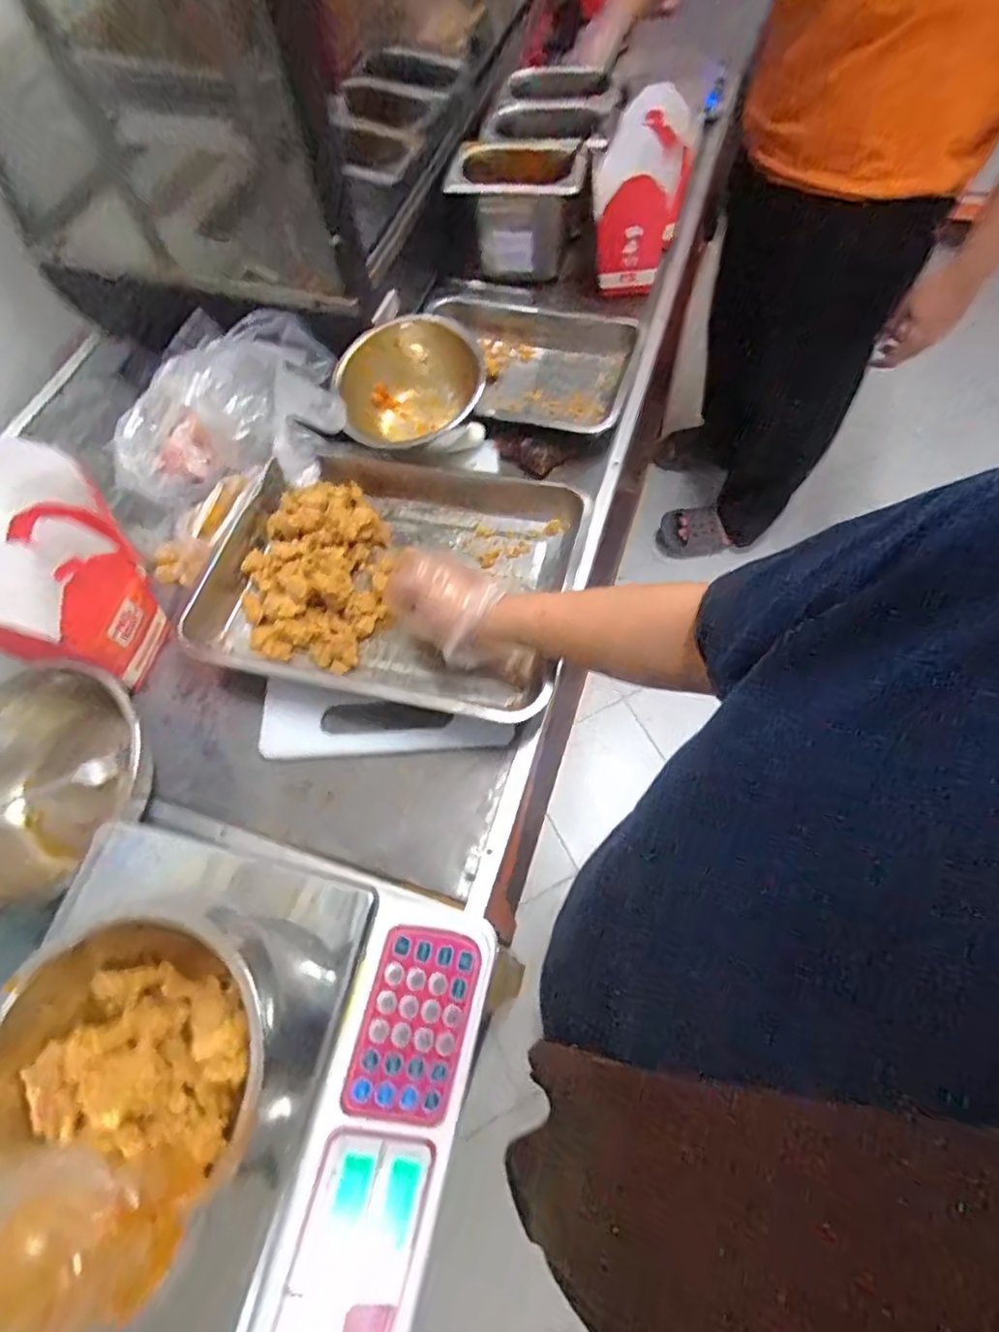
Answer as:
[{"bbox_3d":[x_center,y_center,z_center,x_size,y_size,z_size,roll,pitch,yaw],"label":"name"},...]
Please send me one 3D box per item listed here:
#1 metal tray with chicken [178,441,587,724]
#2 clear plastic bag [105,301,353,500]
[{"bbox_3d":[-0.123,-0.095,0.644,0.380,0.054,0.275,12,65,9],"label":"metal tray with chicken"},{"bbox_3d":[-0.304,-0.302,0.713,0.265,0.111,0.192,-3,64,2],"label":"clear plastic bag"}]

